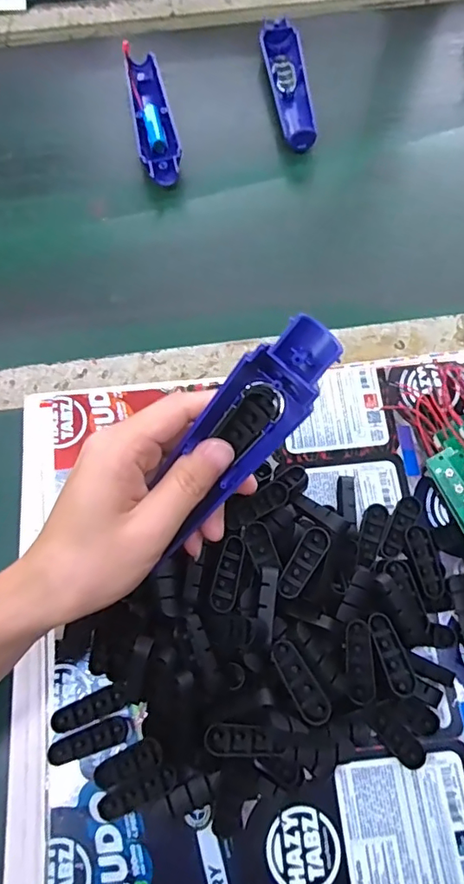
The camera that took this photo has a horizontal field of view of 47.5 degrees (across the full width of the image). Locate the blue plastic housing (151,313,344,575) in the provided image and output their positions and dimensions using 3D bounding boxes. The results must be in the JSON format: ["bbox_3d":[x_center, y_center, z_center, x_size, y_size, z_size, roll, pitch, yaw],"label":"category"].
[{"bbox_3d":[0.001,0.000,0.261,0.036,0.029,0.141,42,116,14],"label":"blue plastic housing"}]

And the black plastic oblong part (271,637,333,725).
[{"bbox_3d":[0.039,0.140,0.308,0.017,0.008,0.048,-28,72,-9],"label":"black plastic oblong part"}]

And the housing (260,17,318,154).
[{"bbox_3d":[0.058,-0.363,0.536,0.037,0.022,0.163,-8,70,-2],"label":"housing"}]

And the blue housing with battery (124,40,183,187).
[{"bbox_3d":[-0.078,-0.326,0.523,0.038,0.015,0.178,-10,70,-3],"label":"blue housing with battery"}]

